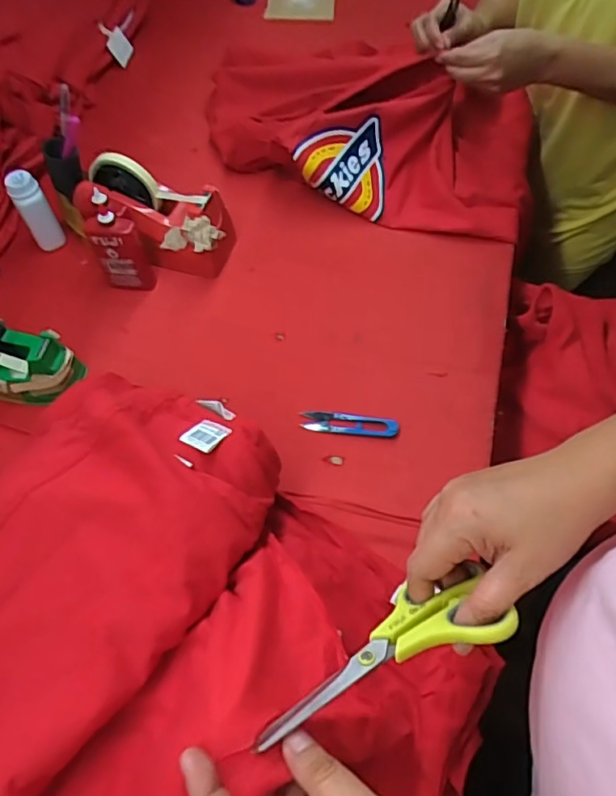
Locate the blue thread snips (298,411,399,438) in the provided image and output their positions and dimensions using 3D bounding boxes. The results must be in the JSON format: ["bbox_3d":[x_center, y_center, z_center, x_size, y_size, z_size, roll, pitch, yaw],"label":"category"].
[{"bbox_3d":[0.045,0.027,0.606,0.104,0.007,0.024,6,61,3],"label":"blue thread snips"}]

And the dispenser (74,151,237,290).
[{"bbox_3d":[-0.191,-0.205,0.683,0.182,0.111,0.097,4,61,2],"label":"dispenser"}]

